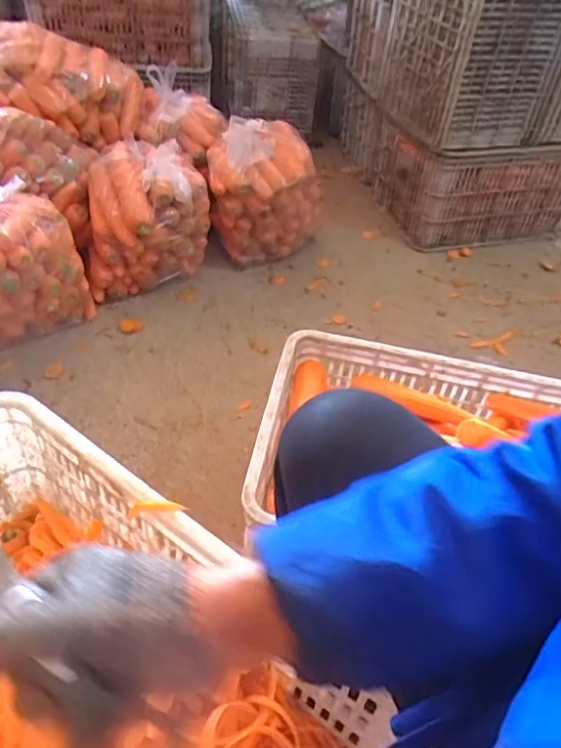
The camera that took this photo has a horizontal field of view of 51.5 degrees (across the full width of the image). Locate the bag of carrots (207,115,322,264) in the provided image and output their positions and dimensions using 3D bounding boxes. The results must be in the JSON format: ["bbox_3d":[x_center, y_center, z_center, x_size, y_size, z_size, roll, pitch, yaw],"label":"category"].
[{"bbox_3d":[-0.041,-0.460,1.499,0.281,0.340,0.214,6,44,-1],"label":"bag of carrots"}]

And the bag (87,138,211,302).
[{"bbox_3d":[-0.315,-0.355,1.384,0.287,0.313,0.203,-5,46,-11],"label":"bag"}]

